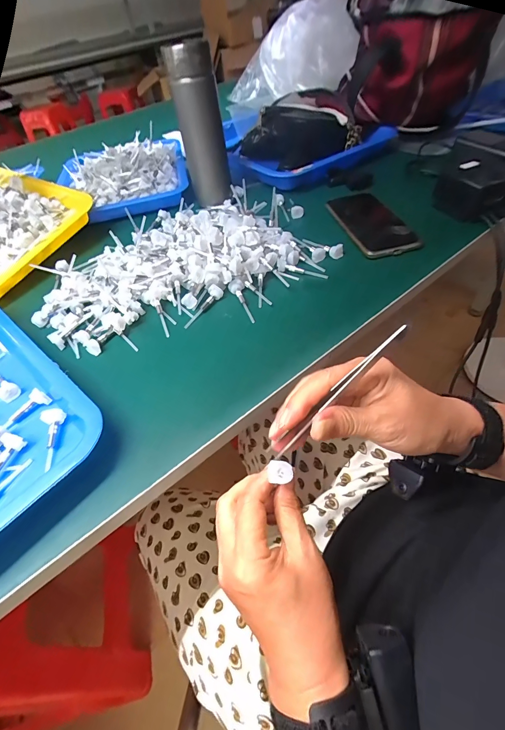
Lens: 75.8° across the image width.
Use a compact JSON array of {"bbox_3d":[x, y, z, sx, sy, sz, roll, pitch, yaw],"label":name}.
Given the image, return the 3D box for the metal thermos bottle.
[{"bbox_3d":[-0.074,-0.352,0.486,0.065,0.186,0.054,-14,50,-4],"label":"metal thermos bottle"}]

